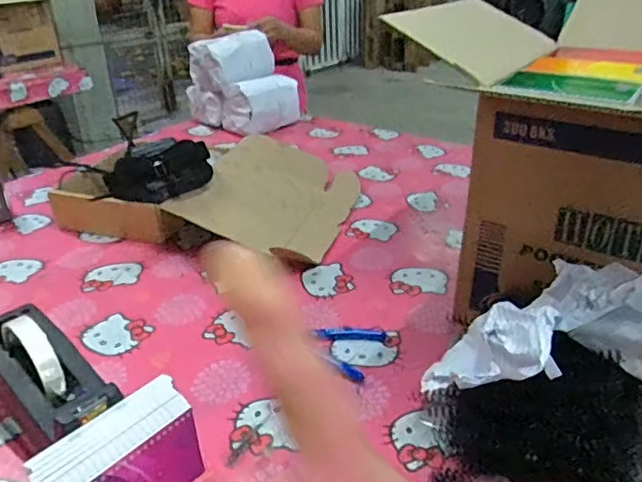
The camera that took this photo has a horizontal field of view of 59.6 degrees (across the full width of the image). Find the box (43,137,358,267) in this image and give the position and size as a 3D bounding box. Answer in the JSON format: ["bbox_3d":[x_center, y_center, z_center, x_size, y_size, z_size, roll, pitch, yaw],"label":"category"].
[{"bbox_3d":[-0.178,-0.093,1.002,0.460,0.078,0.339,9,31,18],"label":"box"}]

